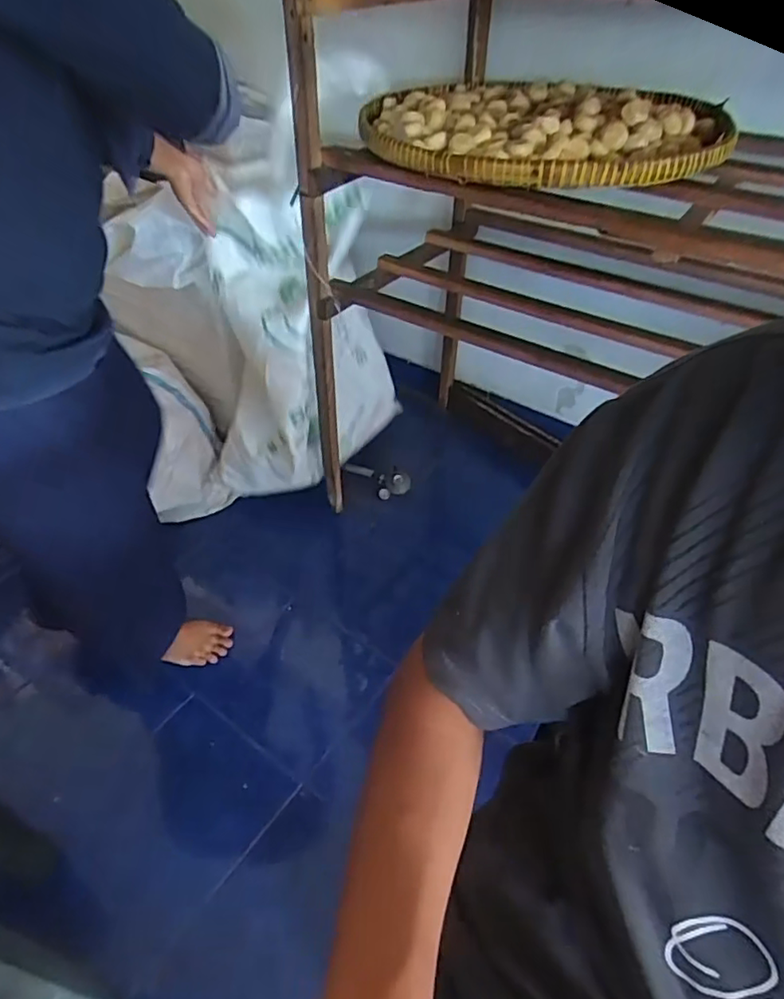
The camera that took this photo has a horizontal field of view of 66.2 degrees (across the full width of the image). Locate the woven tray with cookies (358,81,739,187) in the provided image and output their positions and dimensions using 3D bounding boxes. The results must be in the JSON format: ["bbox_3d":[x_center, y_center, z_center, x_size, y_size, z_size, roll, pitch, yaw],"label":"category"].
[{"bbox_3d":[0.244,-0.638,1.016,0.540,0.066,0.568,-31,53,-28],"label":"woven tray with cookies"}]

